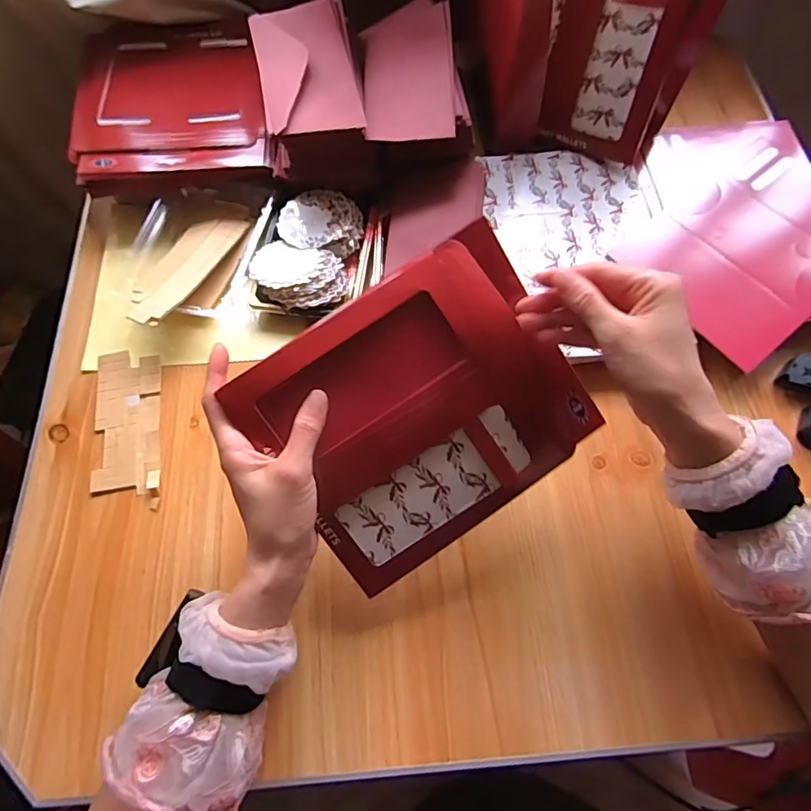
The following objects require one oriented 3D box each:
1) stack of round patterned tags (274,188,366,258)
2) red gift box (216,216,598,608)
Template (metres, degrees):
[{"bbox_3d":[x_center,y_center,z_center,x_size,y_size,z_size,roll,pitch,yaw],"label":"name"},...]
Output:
[{"bbox_3d":[-0.092,-0.199,0.546,0.088,0.020,0.076,9,68,5],"label":"stack of round patterned tags"},{"bbox_3d":[0.015,0.003,0.376,0.227,0.050,0.191,-33,100,2],"label":"red gift box"}]

